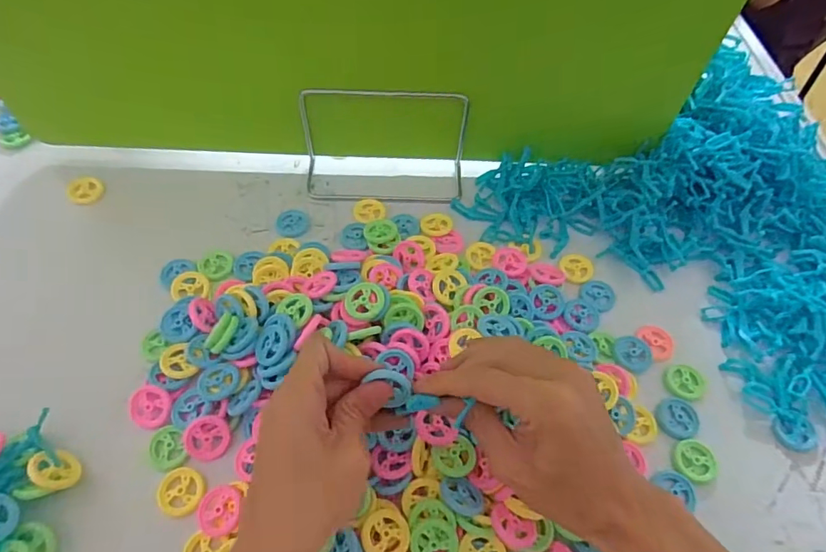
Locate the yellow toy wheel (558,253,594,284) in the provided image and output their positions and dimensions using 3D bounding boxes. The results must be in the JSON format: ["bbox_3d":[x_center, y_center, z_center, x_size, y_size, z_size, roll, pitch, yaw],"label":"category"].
[{"bbox_3d":[0.144,-0.008,0.444,0.028,0.004,0.031,-3,57,-4],"label":"yellow toy wheel"}]

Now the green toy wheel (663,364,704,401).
[{"bbox_3d":[0.210,0.082,0.391,0.029,0.005,0.027,1,57,-2],"label":"green toy wheel"}]

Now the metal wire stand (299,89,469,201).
[{"bbox_3d":[-0.027,-0.118,0.465,0.151,0.083,0.055,0,57,-2],"label":"metal wire stand"}]

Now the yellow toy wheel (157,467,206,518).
[{"bbox_3d":[-0.153,0.143,0.334,0.028,0.007,0.030,1,57,-2],"label":"yellow toy wheel"}]

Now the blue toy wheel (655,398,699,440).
[{"bbox_3d":[0.196,0.104,0.372,0.031,0.004,0.030,1,57,-2],"label":"blue toy wheel"}]

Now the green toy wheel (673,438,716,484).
[{"bbox_3d":[0.199,0.130,0.356,0.029,0.004,0.029,-22,61,-16],"label":"green toy wheel"}]

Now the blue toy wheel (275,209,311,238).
[{"bbox_3d":[-0.110,-0.047,0.462,0.030,0.005,0.029,1,57,-2],"label":"blue toy wheel"}]

